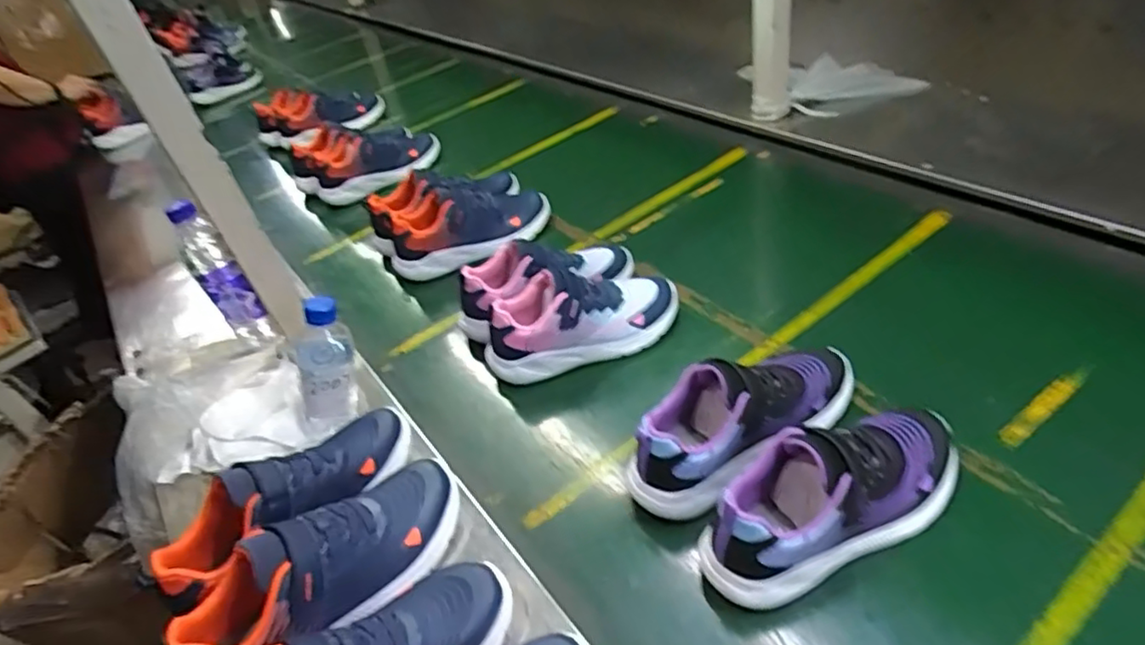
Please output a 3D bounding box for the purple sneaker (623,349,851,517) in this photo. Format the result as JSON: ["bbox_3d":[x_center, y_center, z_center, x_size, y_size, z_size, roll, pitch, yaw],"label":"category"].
[{"bbox_3d":[0.169,0.088,0.611,0.260,0.100,0.094,-21,42,-16],"label":"purple sneaker"}]

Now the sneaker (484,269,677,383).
[{"bbox_3d":[0.011,-0.012,0.769,0.240,0.087,0.082,-13,40,-7],"label":"sneaker"}]

